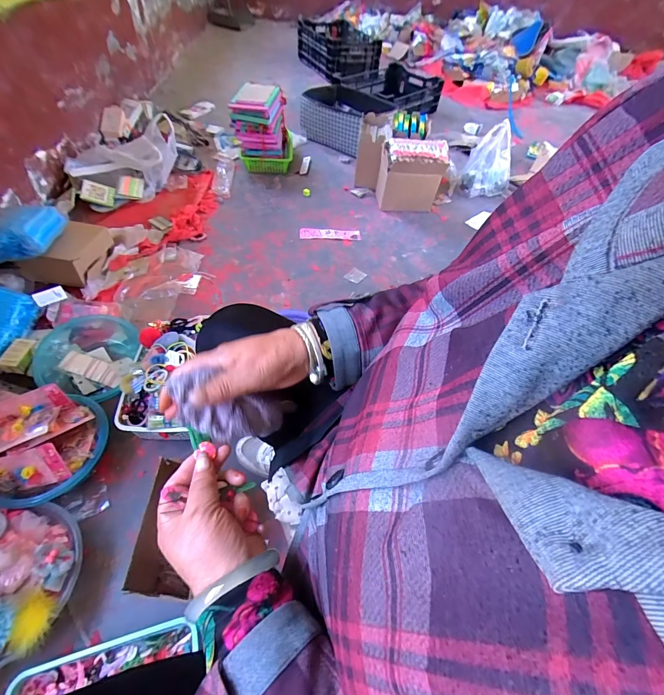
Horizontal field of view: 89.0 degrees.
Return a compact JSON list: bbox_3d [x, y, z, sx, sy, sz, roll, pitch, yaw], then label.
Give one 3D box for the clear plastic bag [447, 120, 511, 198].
[{"bbox_3d":[0.690,-0.837,1.531,0.276,0.243,0.141,-13,55,-15],"label":"clear plastic bag"}]

